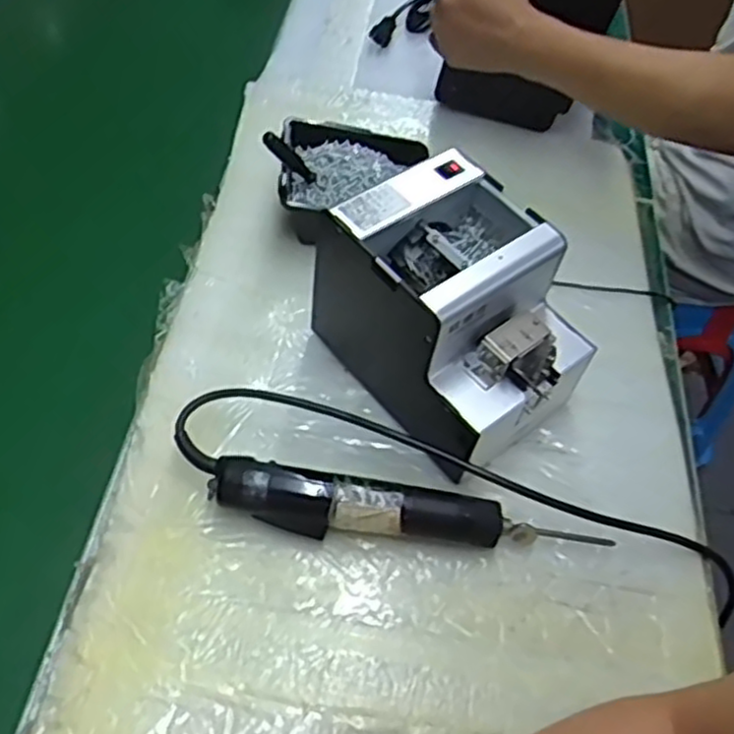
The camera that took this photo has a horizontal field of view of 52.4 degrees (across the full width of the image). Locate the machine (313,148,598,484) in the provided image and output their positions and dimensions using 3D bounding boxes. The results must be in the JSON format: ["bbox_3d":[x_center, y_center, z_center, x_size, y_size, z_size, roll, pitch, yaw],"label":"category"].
[{"bbox_3d":[0.066,-0.038,0.556,0.128,0.142,0.170,-28,60,-24],"label":"machine"}]

